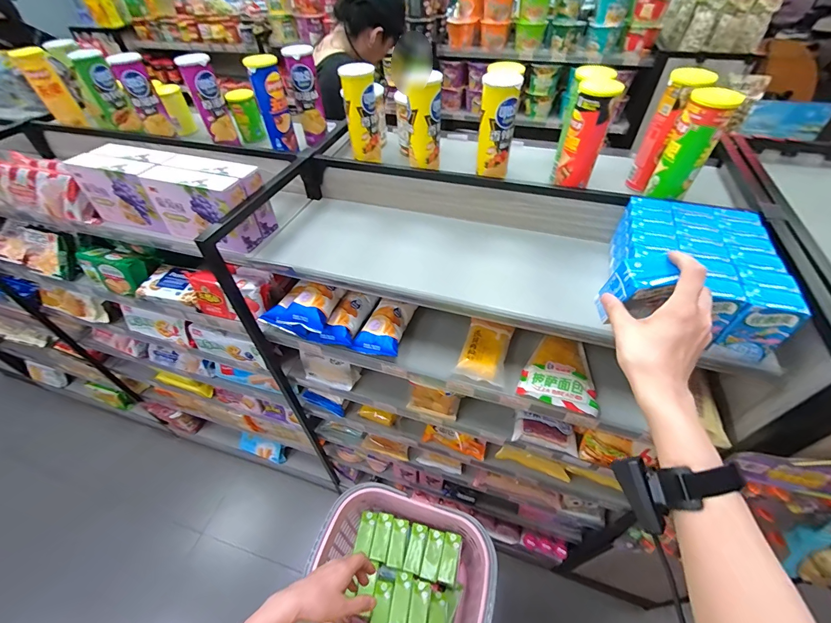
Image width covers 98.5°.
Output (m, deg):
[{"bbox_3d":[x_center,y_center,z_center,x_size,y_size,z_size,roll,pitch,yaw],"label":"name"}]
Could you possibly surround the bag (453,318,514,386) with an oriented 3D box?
[{"bbox_3d":[0.143,0.074,0.724,0.089,0.035,0.138,15,50,15],"label":"bag"}]

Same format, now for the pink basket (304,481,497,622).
[{"bbox_3d":[-0.025,0.652,0.919,0.410,0.228,0.287,13,49,13],"label":"pink basket"}]

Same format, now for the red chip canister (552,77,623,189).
[{"bbox_3d":[0.320,-0.327,0.670,0.063,0.173,0.067,24,53,21],"label":"red chip canister"}]

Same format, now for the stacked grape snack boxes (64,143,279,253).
[{"bbox_3d":[-0.495,-0.237,0.737,0.380,0.132,0.125,14,50,14],"label":"stacked grape snack boxes"}]

